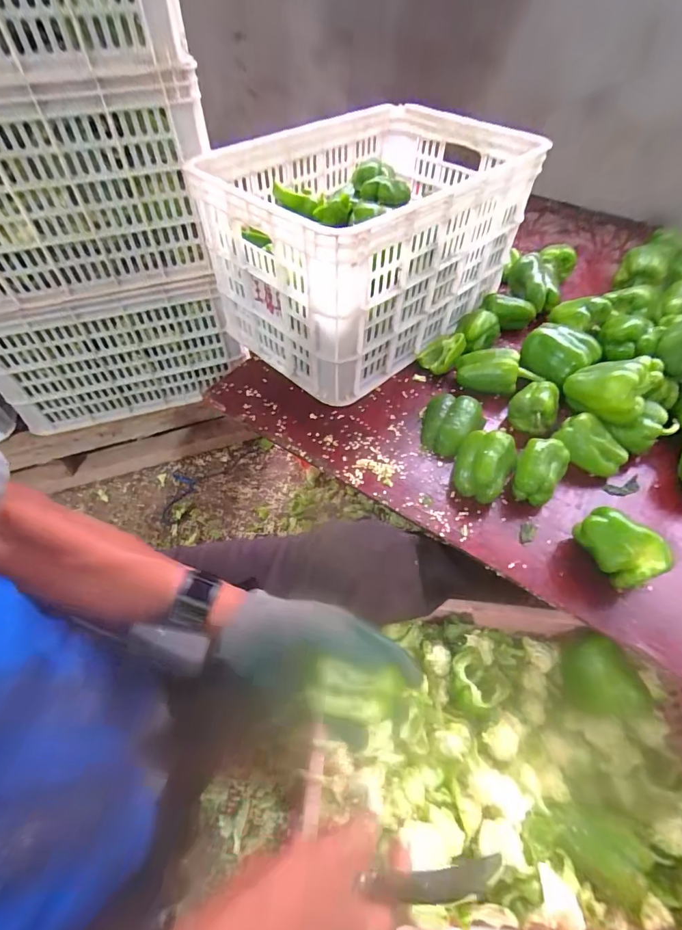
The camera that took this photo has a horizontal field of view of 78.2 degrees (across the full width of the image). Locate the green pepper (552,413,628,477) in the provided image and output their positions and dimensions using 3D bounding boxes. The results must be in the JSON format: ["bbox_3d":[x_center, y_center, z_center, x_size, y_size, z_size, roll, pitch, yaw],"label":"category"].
[{"bbox_3d":[0.369,-0.030,0.620,0.058,0.059,0.097,-34,60,-23],"label":"green pepper"}]

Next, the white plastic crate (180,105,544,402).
[{"bbox_3d":[0.047,-0.393,0.757,0.483,0.284,0.353,-36,61,-24],"label":"white plastic crate"}]

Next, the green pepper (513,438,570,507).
[{"bbox_3d":[0.278,0.011,0.594,0.064,0.067,0.082,30,58,20],"label":"green pepper"}]

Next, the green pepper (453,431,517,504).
[{"bbox_3d":[0.204,0.000,0.598,0.076,0.070,0.095,20,56,14],"label":"green pepper"}]

